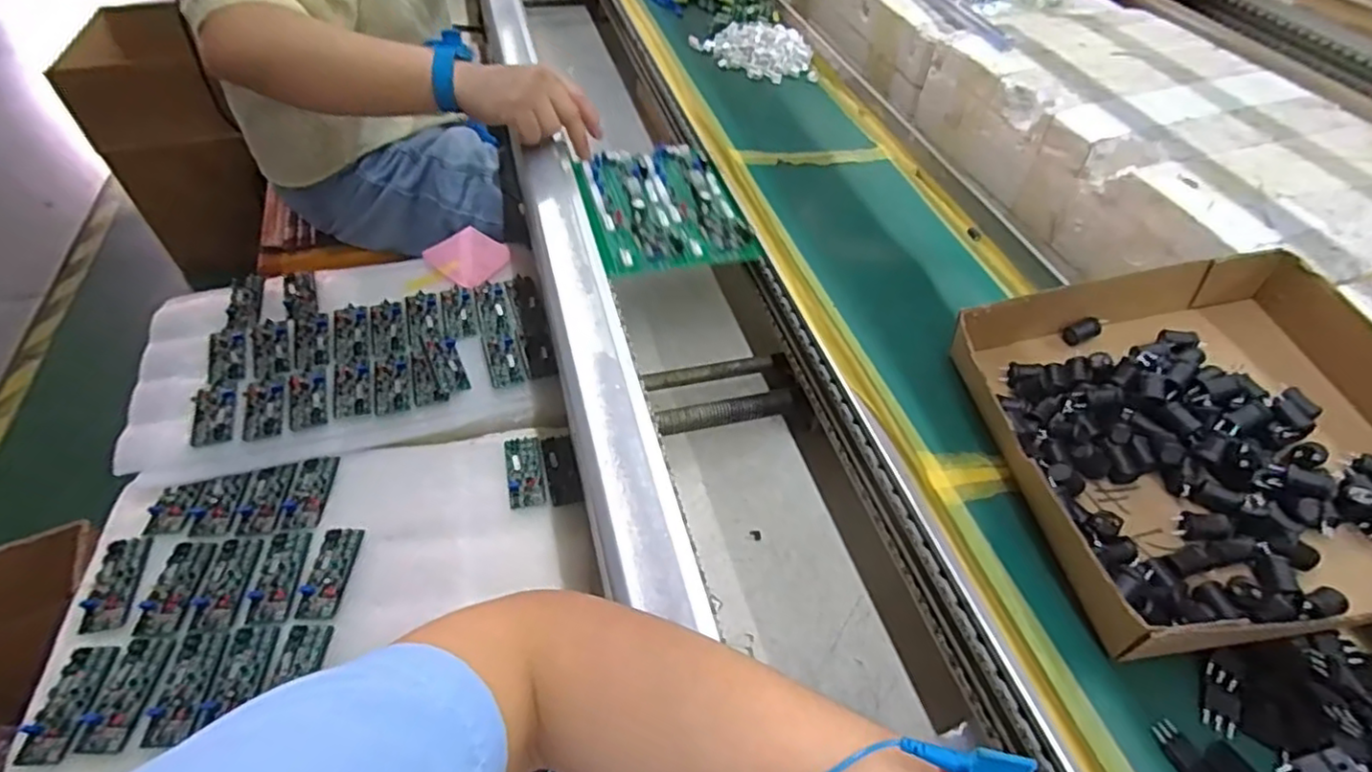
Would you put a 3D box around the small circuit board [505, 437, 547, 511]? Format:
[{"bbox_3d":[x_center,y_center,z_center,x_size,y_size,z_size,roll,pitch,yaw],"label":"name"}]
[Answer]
[{"bbox_3d":[-0.160,0.085,0.653,0.034,0.006,0.081,-9,49,-12],"label":"small circuit board"}]

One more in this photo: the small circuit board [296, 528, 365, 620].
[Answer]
[{"bbox_3d":[-0.311,0.163,0.573,0.033,0.005,0.085,2,48,-2],"label":"small circuit board"}]

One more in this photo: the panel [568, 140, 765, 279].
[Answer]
[{"bbox_3d":[-0.022,-0.169,0.595,0.130,0.024,0.172,-10,49,-13],"label":"panel"}]

